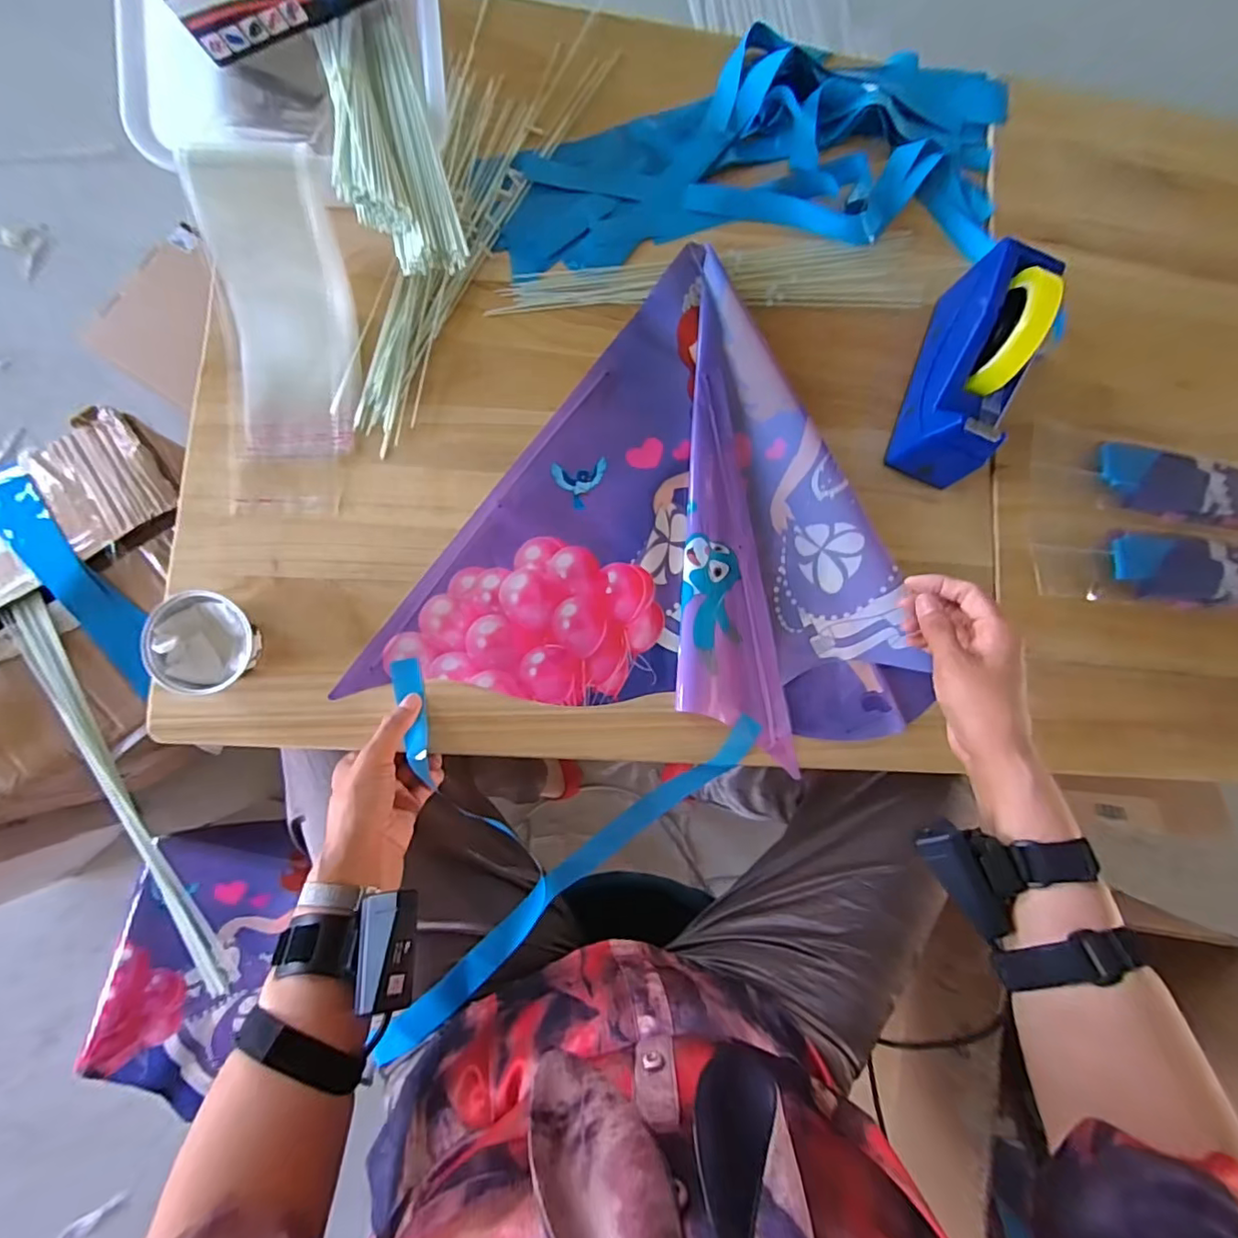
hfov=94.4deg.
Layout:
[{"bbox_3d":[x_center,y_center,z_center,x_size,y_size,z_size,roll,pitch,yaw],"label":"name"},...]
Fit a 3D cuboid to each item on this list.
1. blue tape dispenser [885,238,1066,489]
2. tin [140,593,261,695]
[{"bbox_3d":[0.339,-0.240,0.536,0.067,0.131,0.197,21,81,-3],"label":"blue tape dispenser"},{"bbox_3d":[-0.343,0.021,0.477,0.073,0.039,0.079,1,83,-6],"label":"tin"}]

